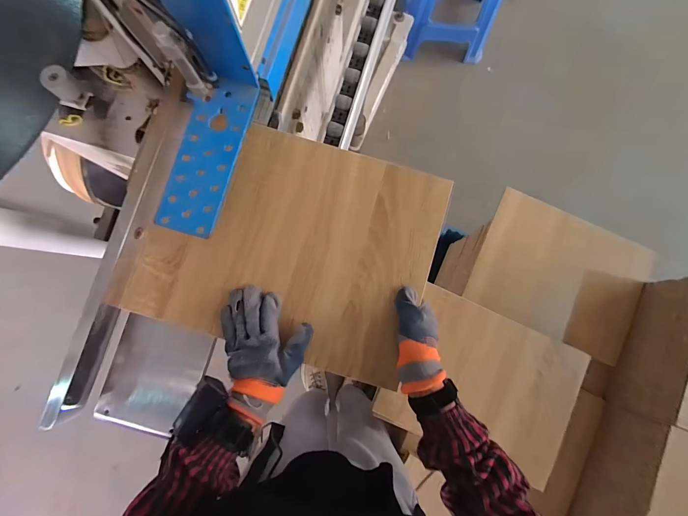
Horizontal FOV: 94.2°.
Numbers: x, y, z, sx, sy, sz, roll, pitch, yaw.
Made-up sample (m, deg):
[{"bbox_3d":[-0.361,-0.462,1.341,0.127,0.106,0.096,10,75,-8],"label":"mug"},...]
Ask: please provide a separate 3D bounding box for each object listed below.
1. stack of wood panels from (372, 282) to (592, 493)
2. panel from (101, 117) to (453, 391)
[{"bbox_3d":[0.336,0.303,0.778,0.435,0.038,0.343,25,84,4],"label":"stack of wood panels"},{"bbox_3d":[-0.081,-0.023,0.488,0.423,0.015,0.323,17,84,1],"label":"panel"}]

